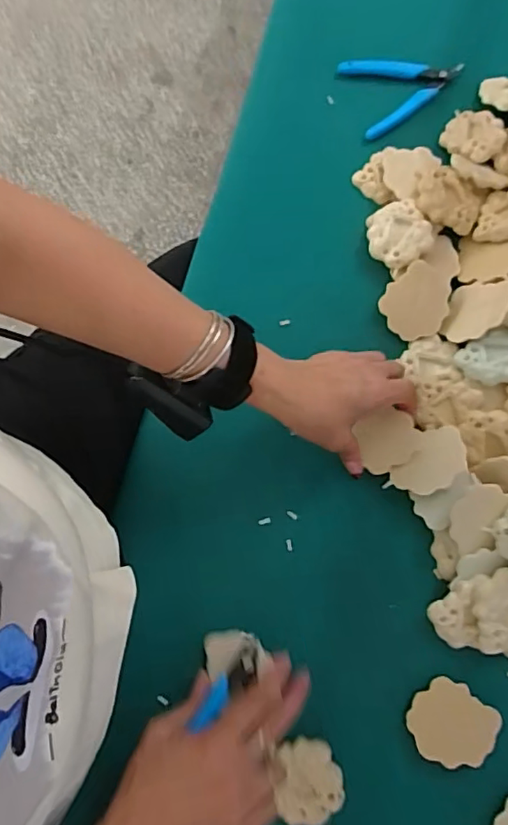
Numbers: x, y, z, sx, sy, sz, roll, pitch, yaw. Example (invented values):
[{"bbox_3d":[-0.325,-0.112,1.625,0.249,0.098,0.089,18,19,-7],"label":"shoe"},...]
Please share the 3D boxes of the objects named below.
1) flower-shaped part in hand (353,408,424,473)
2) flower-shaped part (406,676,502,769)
[{"bbox_3d":[0.114,0.024,0.472,0.050,0.010,0.043,-28,75,10],"label":"flower-shaped part in hand"},{"bbox_3d":[0.151,0.238,0.425,0.060,0.004,0.057,0,67,0],"label":"flower-shaped part"}]

